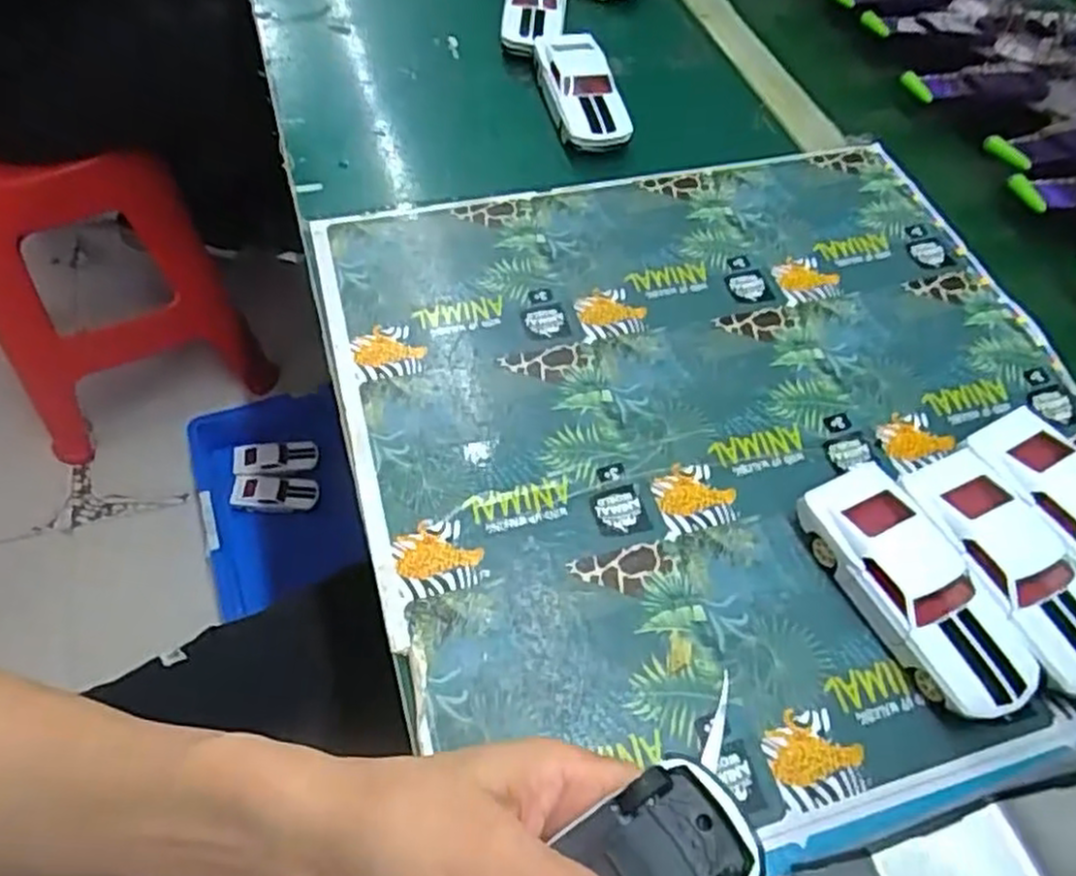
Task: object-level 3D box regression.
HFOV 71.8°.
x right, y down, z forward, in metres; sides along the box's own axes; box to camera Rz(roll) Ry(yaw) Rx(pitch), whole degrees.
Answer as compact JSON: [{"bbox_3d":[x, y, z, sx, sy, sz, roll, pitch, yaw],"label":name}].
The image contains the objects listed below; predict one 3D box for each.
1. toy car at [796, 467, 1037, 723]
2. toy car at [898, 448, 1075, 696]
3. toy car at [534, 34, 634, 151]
[{"bbox_3d":[0.187,0.075,0.371,0.053,0.035,0.130,-22,60,-17],"label":"toy car"},{"bbox_3d":[0.241,0.067,0.378,0.051,0.032,0.127,-19,60,-18],"label":"toy car"},{"bbox_3d":[0.034,-0.273,0.587,0.056,0.034,0.125,-10,58,-10],"label":"toy car"}]

